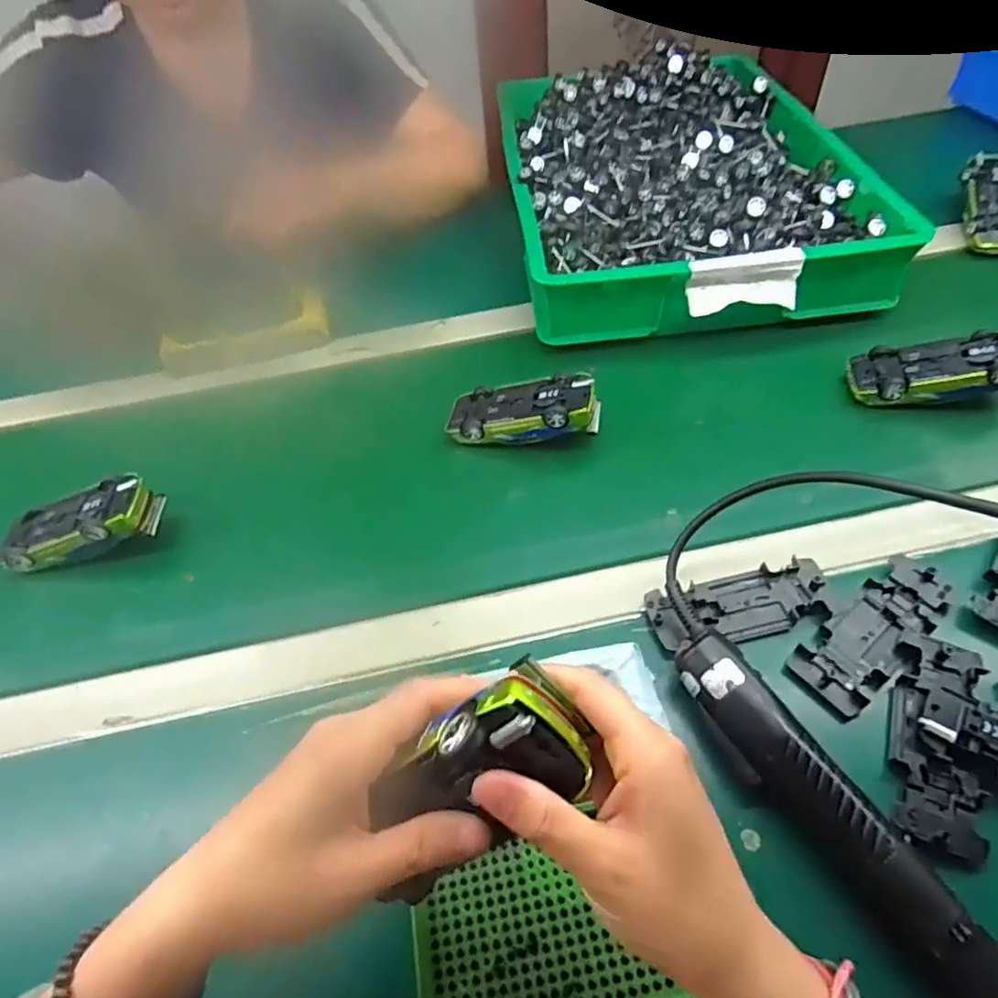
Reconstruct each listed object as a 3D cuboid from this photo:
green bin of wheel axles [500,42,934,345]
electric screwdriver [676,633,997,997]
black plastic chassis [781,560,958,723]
[{"bbox_3d":[0.206,-0.367,0.713,0.373,0.097,0.470,-5,50,1],"label":"green bin of wheel axles"},{"bbox_3d":[0.172,0.165,0.319,0.040,0.033,0.219,-26,55,-14],"label":"electric screwdriver"},{"bbox_3d":[0.247,0.087,0.404,0.127,0.010,0.047,-34,57,-19],"label":"black plastic chassis"}]

